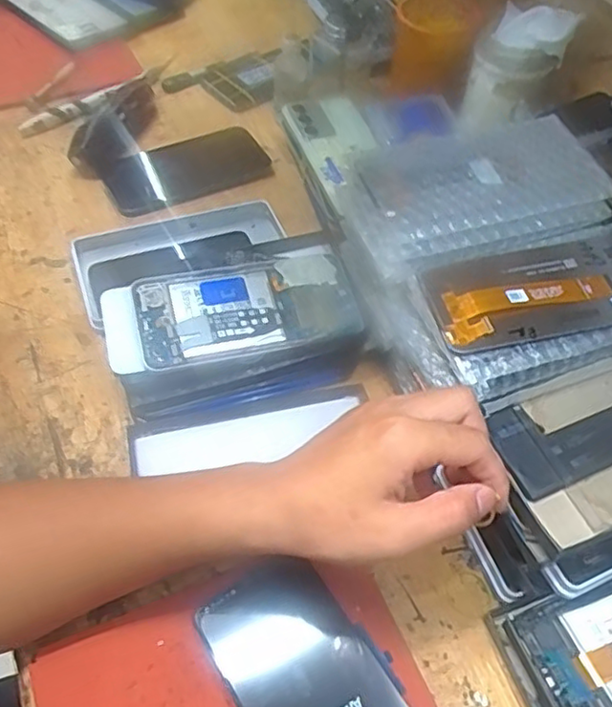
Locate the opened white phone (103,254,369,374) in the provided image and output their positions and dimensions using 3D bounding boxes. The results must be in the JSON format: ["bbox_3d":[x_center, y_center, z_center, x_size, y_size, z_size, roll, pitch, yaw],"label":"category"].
[{"bbox_3d":[-0.054,-0.031,0.471,0.182,0.010,0.076,-11,70,-16],"label":"opened white phone"}]

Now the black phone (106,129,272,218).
[{"bbox_3d":[-0.119,-0.187,0.645,0.164,0.011,0.091,-26,59,-21],"label":"black phone"}]

